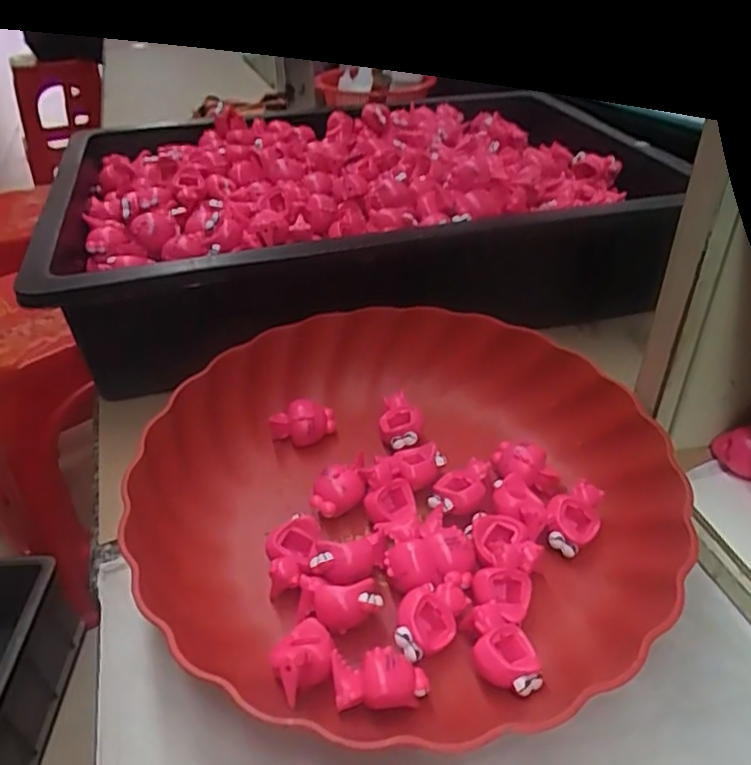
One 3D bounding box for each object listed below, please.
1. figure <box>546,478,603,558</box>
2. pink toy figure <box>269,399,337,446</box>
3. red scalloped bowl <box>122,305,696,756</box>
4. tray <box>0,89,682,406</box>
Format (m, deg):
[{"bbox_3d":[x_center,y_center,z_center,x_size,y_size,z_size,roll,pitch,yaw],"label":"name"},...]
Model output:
[{"bbox_3d":[0.094,0.064,0.312,0.024,0.020,0.031,12,39,18],"label":"figure"},{"bbox_3d":[-0.041,0.024,0.368,0.036,0.025,0.015,-10,38,-9],"label":"pink toy figure"},{"bbox_3d":[0.015,0.050,0.317,0.234,0.047,0.234,-2,37,1],"label":"red scalloped bowl"},{"bbox_3d":[-0.034,-0.140,0.509,0.386,0.074,0.309,-10,38,-11],"label":"tray"}]

